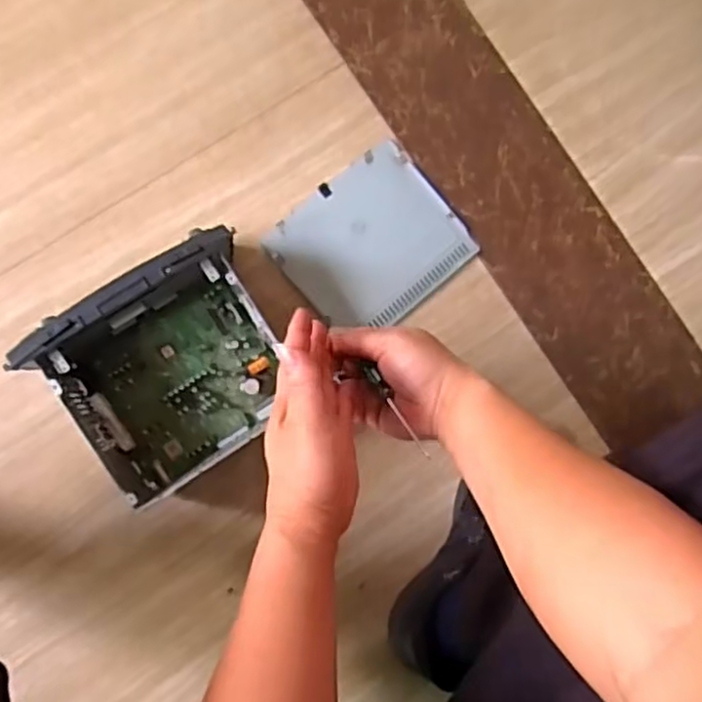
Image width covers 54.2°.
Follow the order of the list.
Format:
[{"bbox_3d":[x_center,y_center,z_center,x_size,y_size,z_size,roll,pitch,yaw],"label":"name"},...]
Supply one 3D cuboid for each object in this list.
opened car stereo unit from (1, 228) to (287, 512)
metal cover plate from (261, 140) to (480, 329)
[{"bbox_3d":[-0.160,0.014,0.637,0.197,0.129,0.160,-37,89,-7],"label":"opened car stereo unit"},{"bbox_3d":[0.023,-0.112,0.728,0.182,0.014,0.156,-40,90,-7],"label":"metal cover plate"}]

